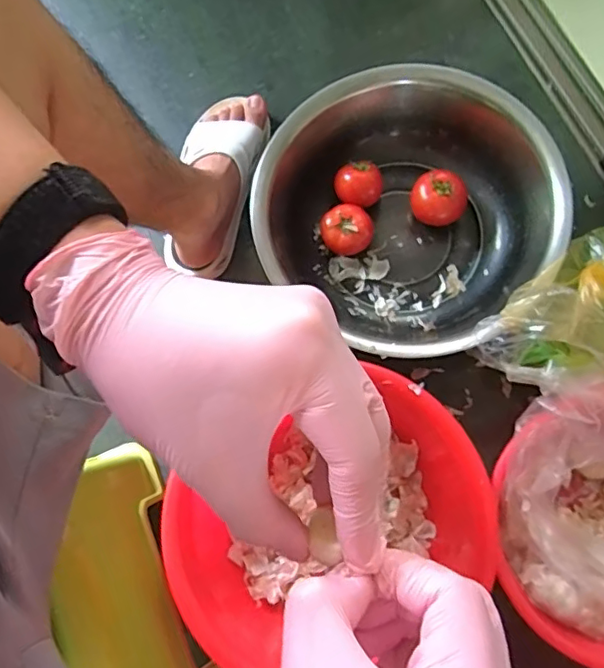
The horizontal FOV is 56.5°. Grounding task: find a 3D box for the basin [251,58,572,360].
[{"bbox_3d":[0.149,-0.166,0.730,0.323,0.110,0.349,-1,74,2],"label":"basin"}]

